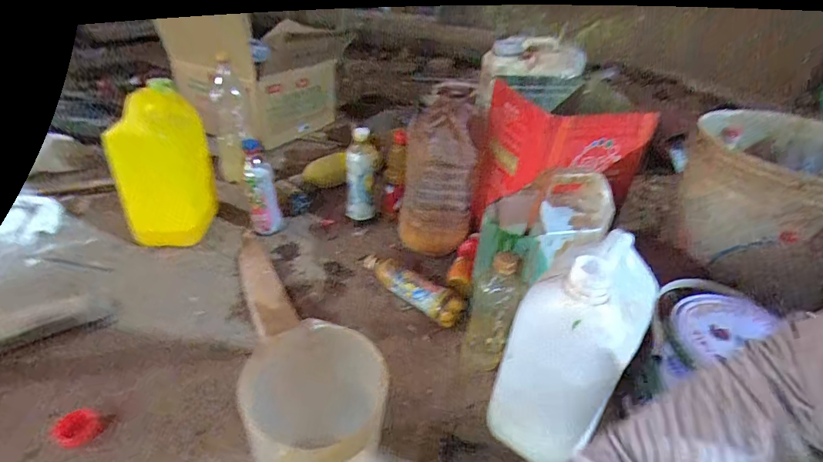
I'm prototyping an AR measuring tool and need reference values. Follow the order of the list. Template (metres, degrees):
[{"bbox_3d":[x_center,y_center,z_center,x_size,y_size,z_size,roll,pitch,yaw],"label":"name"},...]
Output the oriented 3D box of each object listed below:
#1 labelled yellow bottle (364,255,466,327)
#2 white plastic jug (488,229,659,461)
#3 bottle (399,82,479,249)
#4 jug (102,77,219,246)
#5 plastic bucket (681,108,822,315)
[{"bbox_3d":[-0.004,0.102,0.795,0.220,0.061,0.058,28,39,29],"label":"labelled yellow bottle"},{"bbox_3d":[0.201,0.136,0.525,0.109,0.261,0.158,31,42,33],"label":"white plastic jug"},{"bbox_3d":[0.060,-0.115,0.878,0.143,0.336,0.131,4,33,-3],"label":"bottle"},{"bbox_3d":[-0.484,-0.126,0.863,0.129,0.278,0.161,3,33,-5],"label":"jug"},{"bbox_3d":[0.605,-0.054,0.732,0.264,0.237,0.275,27,40,29],"label":"plastic bucket"}]

